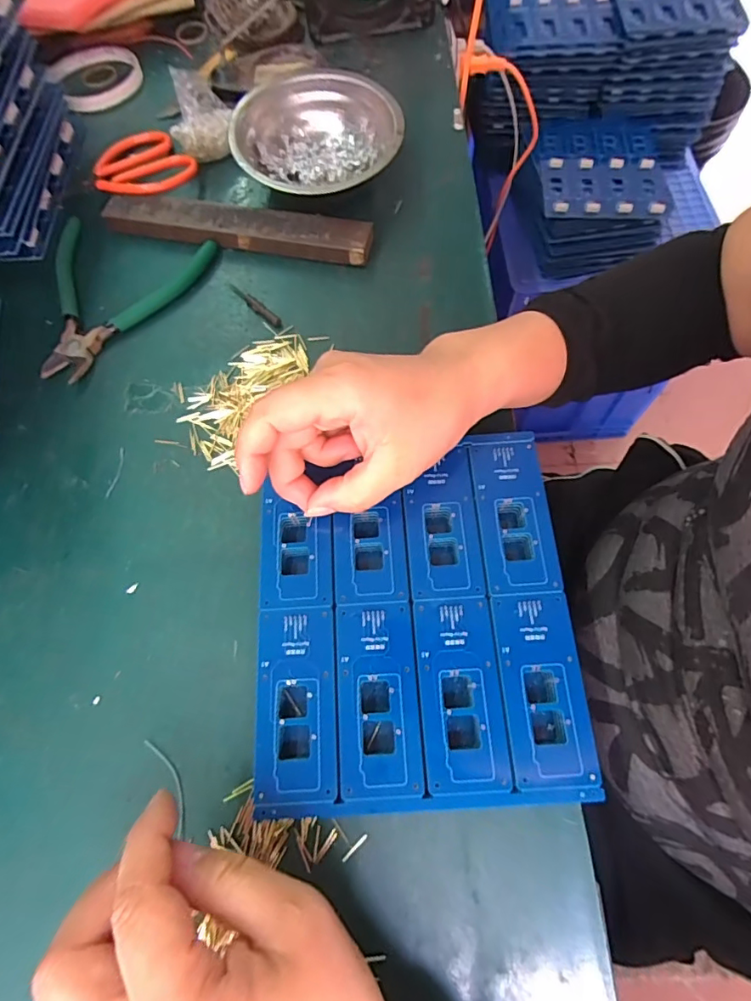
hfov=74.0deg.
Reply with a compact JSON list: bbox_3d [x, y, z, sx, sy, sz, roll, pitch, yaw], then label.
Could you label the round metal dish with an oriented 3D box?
[{"bbox_3d":[-0.047,-0.277,0.389,0.124,0.041,0.117,-1,68,2],"label":"round metal dish"}]

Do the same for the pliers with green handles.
[{"bbox_3d":[-0.206,-0.162,0.367,0.111,0.012,0.149,35,73,15],"label":"pliers with green handles"}]

